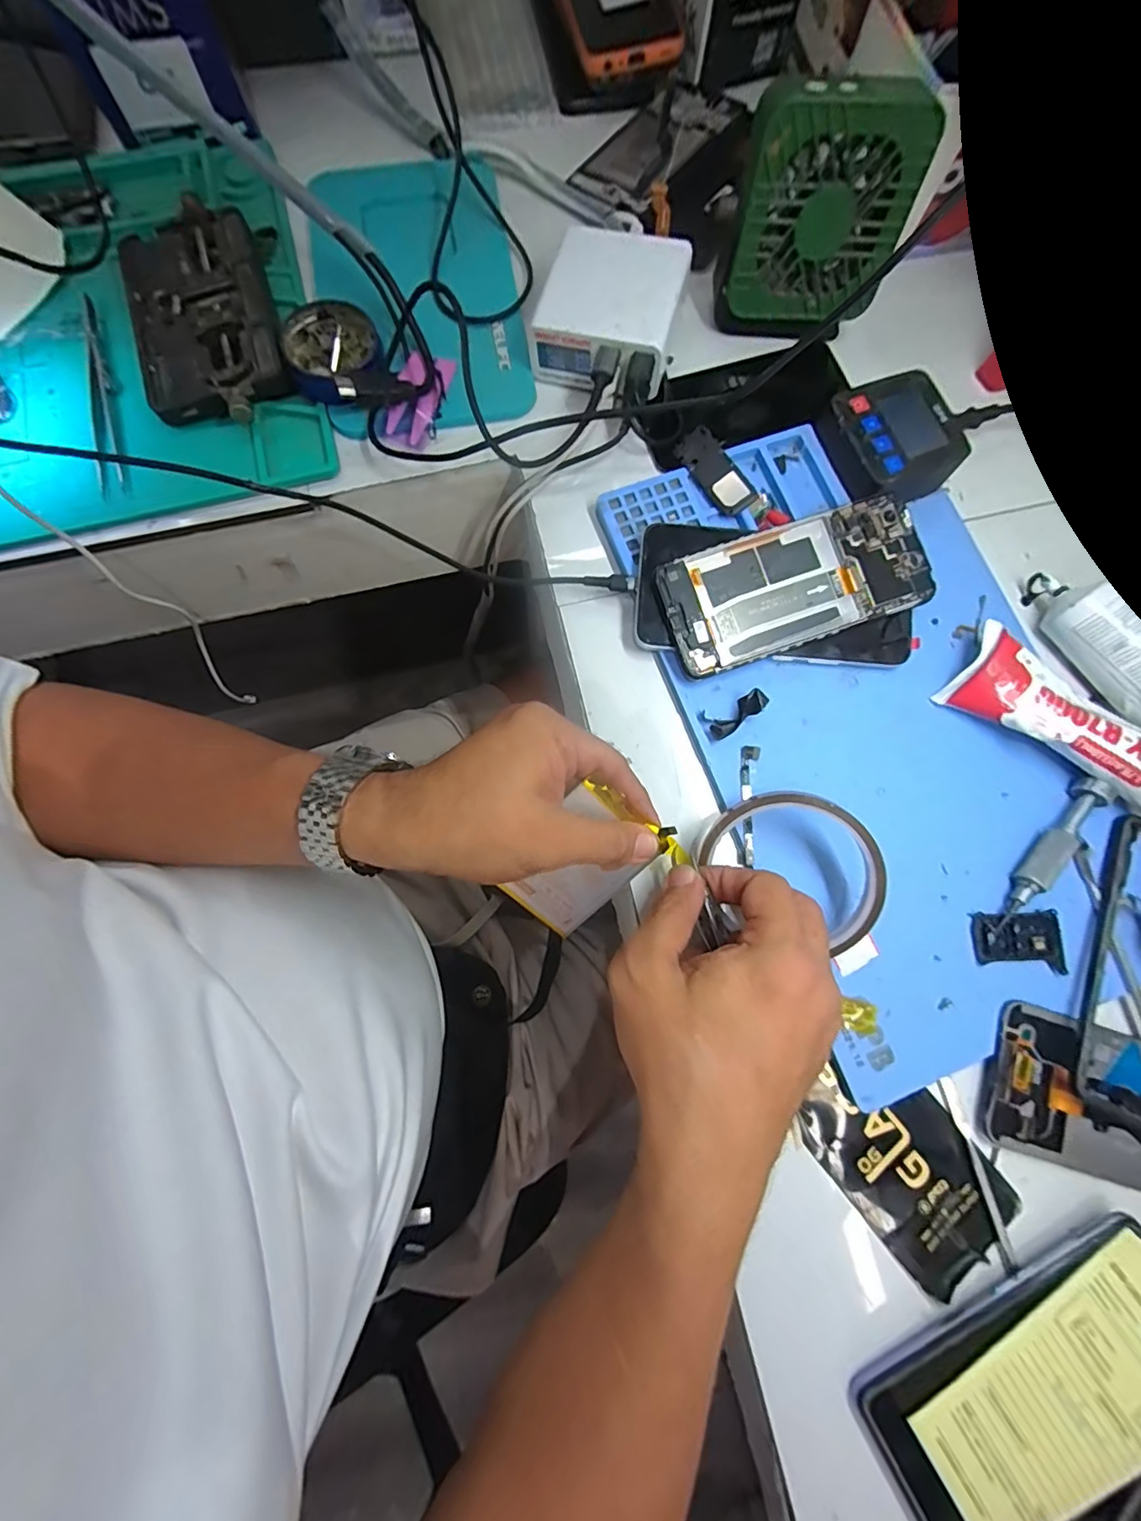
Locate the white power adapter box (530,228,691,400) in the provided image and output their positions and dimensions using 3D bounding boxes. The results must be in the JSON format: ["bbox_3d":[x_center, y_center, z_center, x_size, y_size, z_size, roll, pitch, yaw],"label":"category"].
[{"bbox_3d":[0.025,-0.295,0.352,0.087,0.037,0.101,15,77,2],"label":"white power adapter box"}]

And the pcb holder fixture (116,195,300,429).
[{"bbox_3d":[-0.248,-0.300,0.351,0.094,0.022,0.171,-22,80,-6],"label":"pcb holder fixture"}]

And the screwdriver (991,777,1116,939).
[{"bbox_3d":[0.268,0.053,0.297,0.017,0.014,0.101,40,80,8],"label":"screwdriver"}]

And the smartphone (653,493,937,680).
[{"bbox_3d":[0.133,-0.105,0.314,0.157,0.006,0.071,-19,85,-2],"label":"smartphone"}]

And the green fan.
[{"bbox_3d":[0.150,-0.327,0.327,0.101,0.109,0.045,7,77,1],"label":"green fan"}]

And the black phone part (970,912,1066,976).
[{"bbox_3d":[0.246,0.100,0.292,0.046,0.004,0.030,-1,77,-1],"label":"black phone part"}]

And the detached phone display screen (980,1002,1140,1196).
[{"bbox_3d":[0.299,0.187,0.277,0.160,0.013,0.075,17,77,3],"label":"detached phone display screen"}]

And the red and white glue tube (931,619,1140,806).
[{"bbox_3d":[0.291,-0.015,0.303,0.143,0.031,0.046,37,79,7],"label":"red and white glue tube"}]

